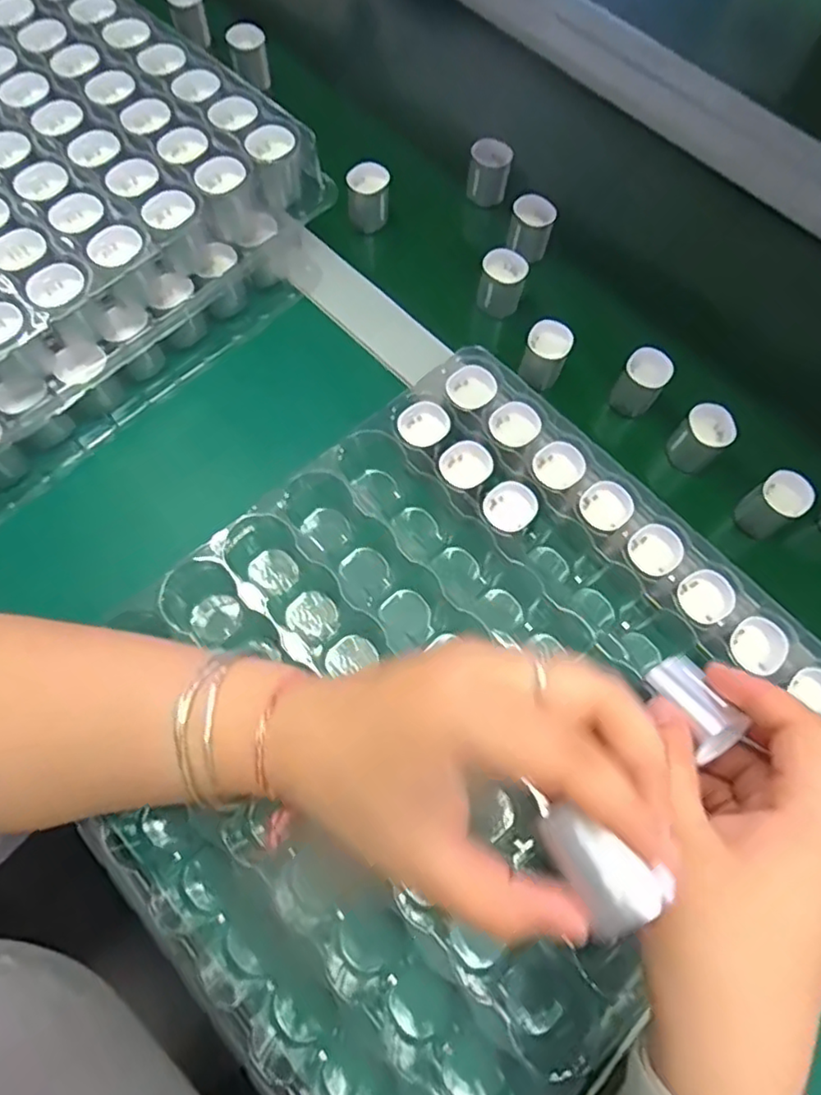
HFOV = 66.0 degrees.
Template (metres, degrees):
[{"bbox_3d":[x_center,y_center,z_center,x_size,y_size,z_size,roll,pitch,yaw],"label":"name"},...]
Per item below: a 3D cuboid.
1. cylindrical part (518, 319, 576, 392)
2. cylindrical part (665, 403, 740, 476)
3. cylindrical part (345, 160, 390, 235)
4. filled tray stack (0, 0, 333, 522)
[{"bbox_3d":[0.090,-0.130,0.424,0.028,0.034,0.029,1,70,-2],"label":"cylindrical part"},{"bbox_3d":[0.188,-0.070,0.409,0.031,0.033,0.030,1,70,-2],"label":"cylindrical part"},{"bbox_3d":[-0.031,-0.263,0.472,0.030,0.043,0.028,1,70,-2],"label":"cylindrical part"},{"bbox_3d":[-0.267,-0.219,0.416,0.306,0.086,0.322,43,74,12],"label":"filled tray stack"}]

